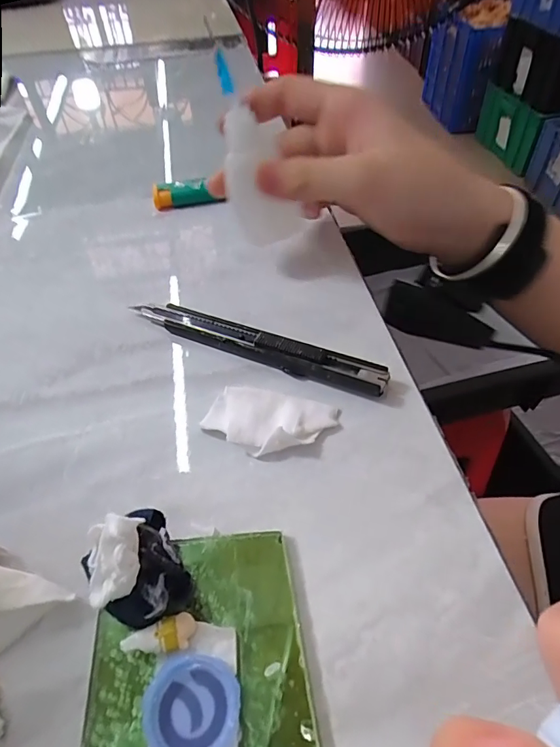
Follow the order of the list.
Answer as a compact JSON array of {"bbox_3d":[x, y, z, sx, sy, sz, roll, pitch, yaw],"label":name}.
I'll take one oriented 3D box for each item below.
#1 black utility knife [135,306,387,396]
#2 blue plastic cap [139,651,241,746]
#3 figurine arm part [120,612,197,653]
[{"bbox_3d":[-0.014,-0.015,0.229,0.135,0.009,0.017,19,53,18],"label":"black utility knife"},{"bbox_3d":[-0.025,0.095,0.131,0.027,0.008,0.026,-1,49,1],"label":"blue plastic cap"},{"bbox_3d":[-0.037,0.080,0.141,0.021,0.007,0.011,-3,49,-1],"label":"figurine arm part"}]

